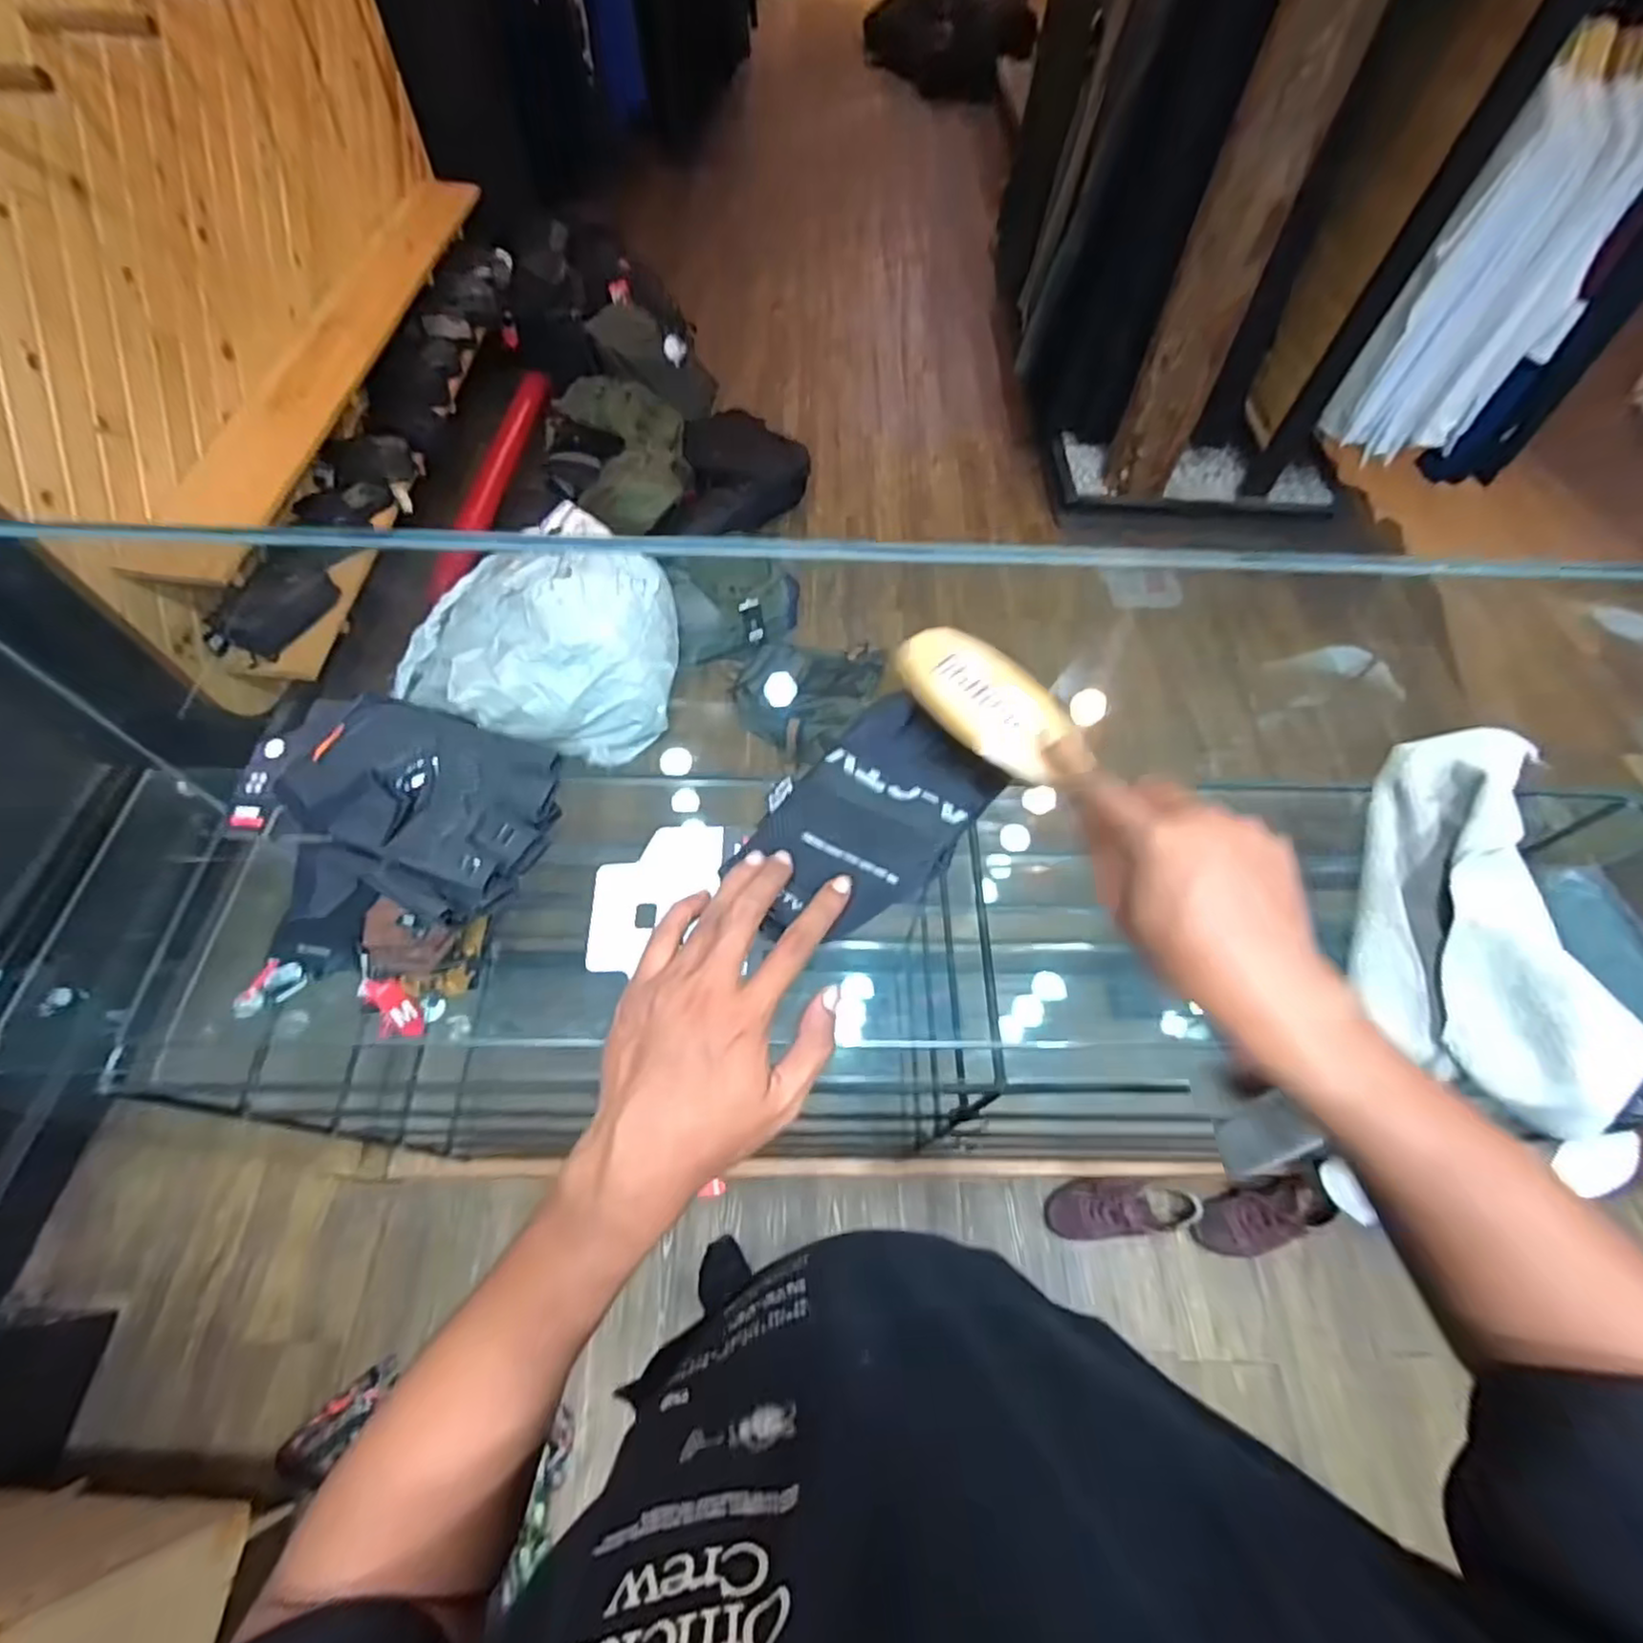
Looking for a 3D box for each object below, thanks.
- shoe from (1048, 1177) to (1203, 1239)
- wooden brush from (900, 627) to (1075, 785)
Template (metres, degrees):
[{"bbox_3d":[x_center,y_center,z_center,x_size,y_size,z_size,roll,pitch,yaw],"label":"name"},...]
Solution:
[{"bbox_3d":[0.576,0.732,1.325,0.282,0.089,0.099,-2,60,-3],"label":"shoe"},{"bbox_3d":[0.100,-0.070,0.425,0.052,0.029,0.120,-45,66,7],"label":"wooden brush"}]

